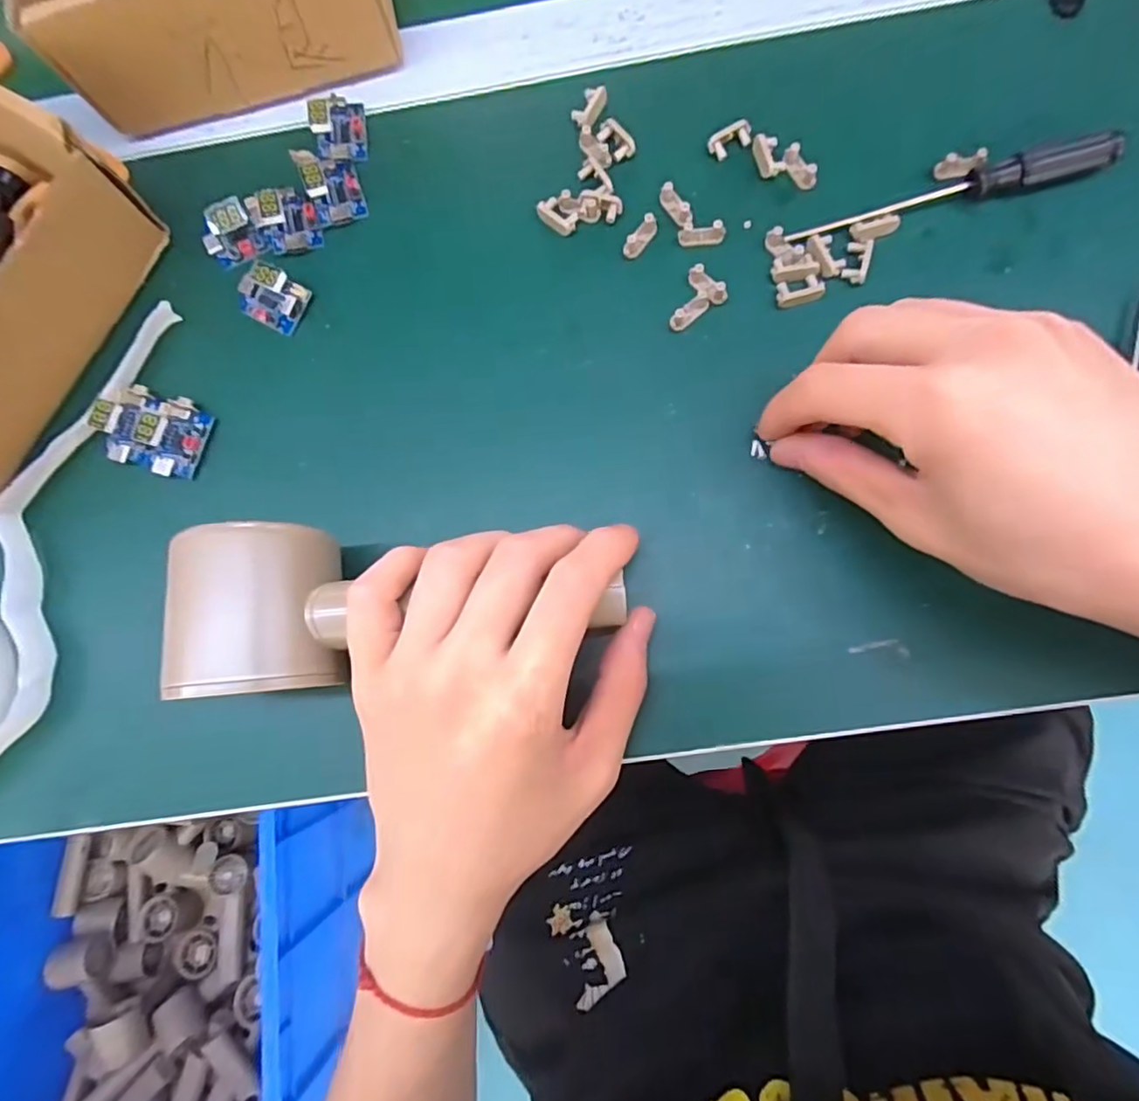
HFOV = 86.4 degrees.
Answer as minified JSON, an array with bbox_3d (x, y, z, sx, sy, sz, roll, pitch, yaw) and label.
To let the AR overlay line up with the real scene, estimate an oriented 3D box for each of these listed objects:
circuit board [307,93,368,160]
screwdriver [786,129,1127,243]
[{"bbox_3d":[-0.104,-0.193,0.273,0.020,0.014,0.030,-6,81,4],"label":"circuit board"},{"bbox_3d":[0.156,-0.145,0.245,0.128,0.010,0.015,-16,81,3],"label":"screwdriver"}]

